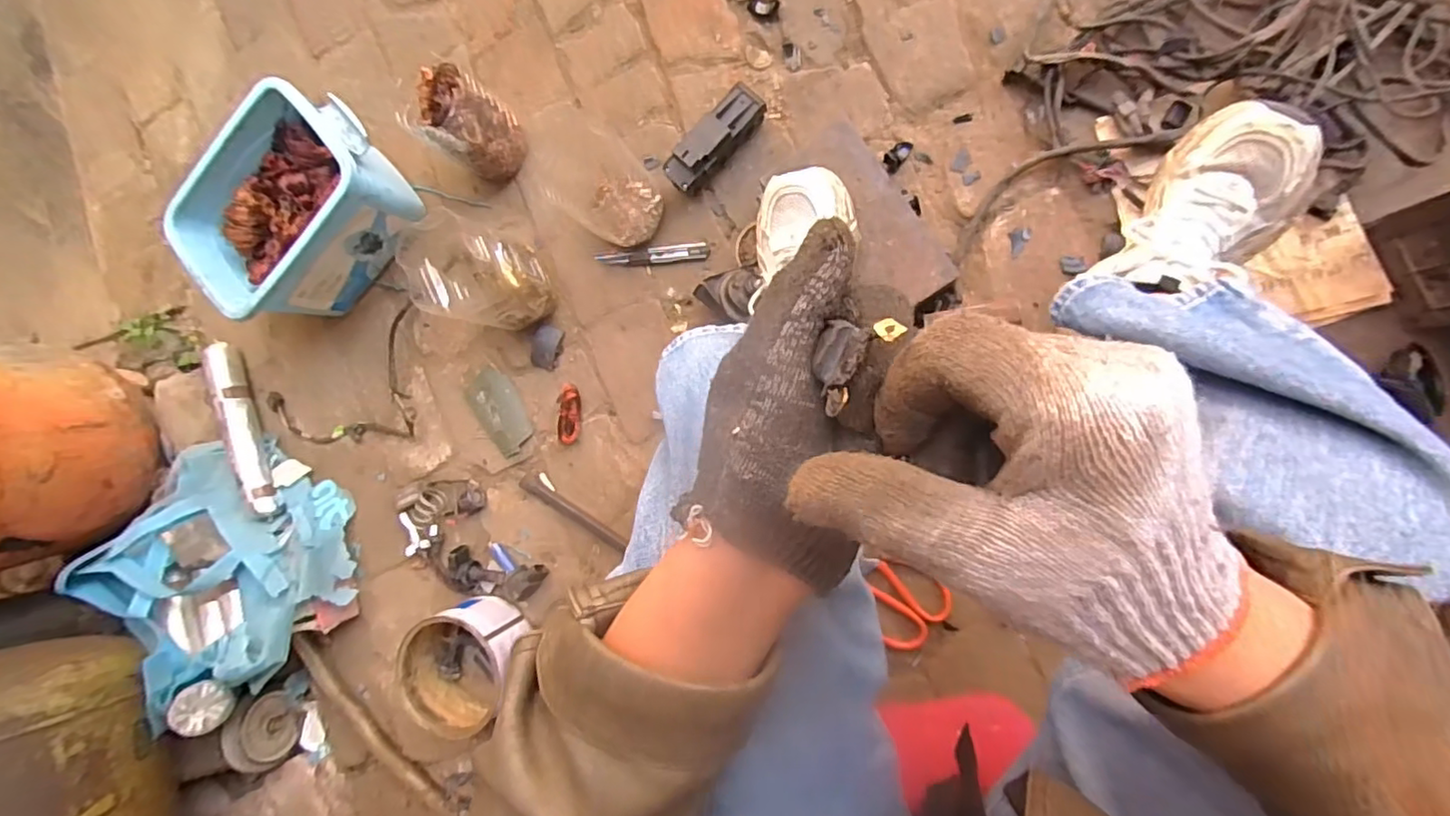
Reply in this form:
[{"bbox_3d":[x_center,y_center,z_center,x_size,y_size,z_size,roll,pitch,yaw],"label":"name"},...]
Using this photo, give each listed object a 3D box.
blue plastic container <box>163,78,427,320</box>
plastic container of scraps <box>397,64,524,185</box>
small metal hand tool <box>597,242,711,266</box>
[{"bbox_3d":[-0.554,-0.262,0.826,0.187,0.158,0.286,43,101,9],"label":"blue plastic container"},{"bbox_3d":[-0.320,-0.354,0.782,0.094,0.126,0.089,33,98,11],"label":"plastic container of scraps"},{"bbox_3d":[-0.093,-0.196,0.791,0.143,0.017,0.021,-6,89,9],"label":"small metal hand tool"}]

